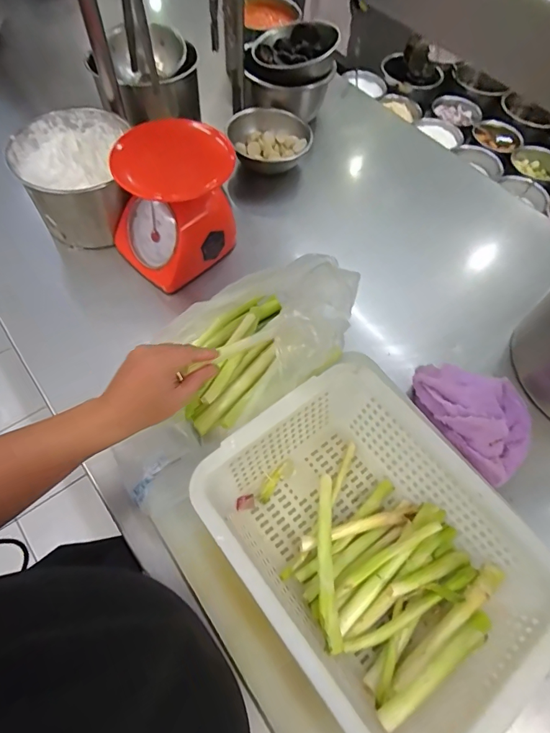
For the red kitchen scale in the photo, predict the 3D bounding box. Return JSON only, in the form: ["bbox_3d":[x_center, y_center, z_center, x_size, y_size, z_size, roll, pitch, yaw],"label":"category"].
[{"bbox_3d":[-0.153,-0.241,0.617,0.162,0.166,0.144,-33,68,-20],"label":"red kitchen scale"}]

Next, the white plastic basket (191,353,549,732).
[{"bbox_3d":[0.093,0.177,0.420,0.220,0.097,0.309,-36,69,-21],"label":"white plastic basket"}]

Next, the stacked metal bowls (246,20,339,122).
[{"bbox_3d":[0.034,-0.612,0.862,0.168,0.133,0.180,9,61,2],"label":"stacked metal bowls"}]

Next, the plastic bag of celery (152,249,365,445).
[{"bbox_3d":[-0.027,-0.037,0.496,0.227,0.111,0.133,-36,69,-21],"label":"plastic bag of celery"}]

